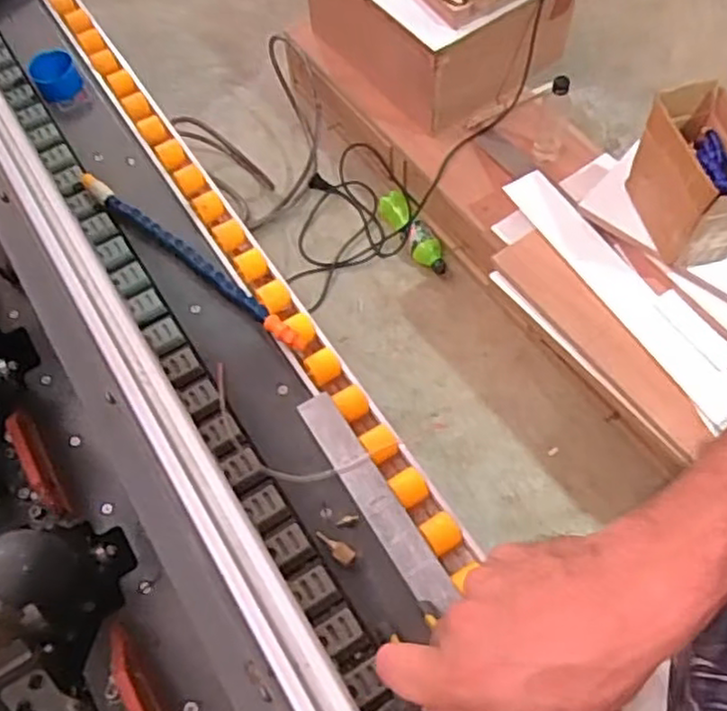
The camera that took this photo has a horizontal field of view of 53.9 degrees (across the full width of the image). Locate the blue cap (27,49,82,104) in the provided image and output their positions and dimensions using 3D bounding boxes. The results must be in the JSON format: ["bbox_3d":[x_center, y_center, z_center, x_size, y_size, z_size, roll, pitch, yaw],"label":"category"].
[{"bbox_3d":[-0.346,-0.314,0.802,0.050,0.029,0.050,-1,62,2],"label":"blue cap"}]

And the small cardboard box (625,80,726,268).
[{"bbox_3d":[0.554,-0.289,1.185,0.138,0.193,0.255,-8,62,-2],"label":"small cardboard box"}]

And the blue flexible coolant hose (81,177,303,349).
[{"bbox_3d":[-0.170,-0.096,0.677,0.297,0.019,0.017,36,69,20],"label":"blue flexible coolant hose"}]

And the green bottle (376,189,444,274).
[{"bbox_3d":[0.109,-0.285,1.604,0.070,0.072,0.232,-33,65,-14],"label":"green bottle"}]

